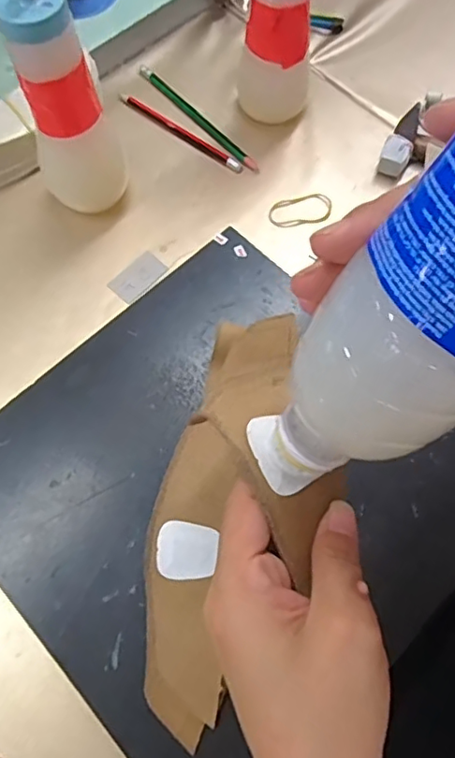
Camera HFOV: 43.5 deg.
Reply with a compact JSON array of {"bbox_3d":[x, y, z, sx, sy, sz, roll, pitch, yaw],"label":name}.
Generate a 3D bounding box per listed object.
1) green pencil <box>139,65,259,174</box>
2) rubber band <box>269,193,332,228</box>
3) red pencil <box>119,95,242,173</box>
[{"bbox_3d":[-0.028,-0.249,0.539,0.012,0.004,0.168,-39,75,-14],"label":"green pencil"},{"bbox_3d":[0.065,-0.147,0.499,0.057,0.004,0.030,-17,71,-7],"label":"rubber band"},{"bbox_3d":[-0.045,-0.234,0.534,0.144,0.006,0.012,36,73,12],"label":"red pencil"}]

